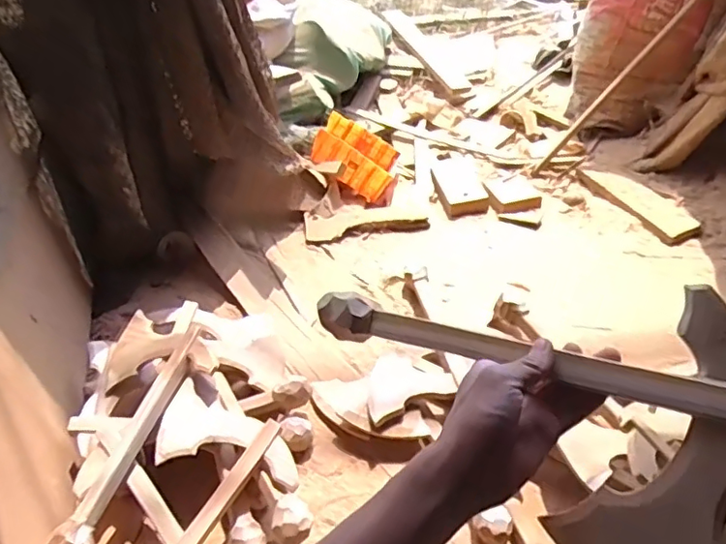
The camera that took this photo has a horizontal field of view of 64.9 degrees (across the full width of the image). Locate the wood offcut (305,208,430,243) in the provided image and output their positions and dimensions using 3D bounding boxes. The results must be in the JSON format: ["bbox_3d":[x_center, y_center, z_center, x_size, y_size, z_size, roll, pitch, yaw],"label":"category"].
[{"bbox_3d":[0.006,-0.130,1.435,0.300,0.029,0.088,-9,39,-5],"label":"wood offcut"}]

